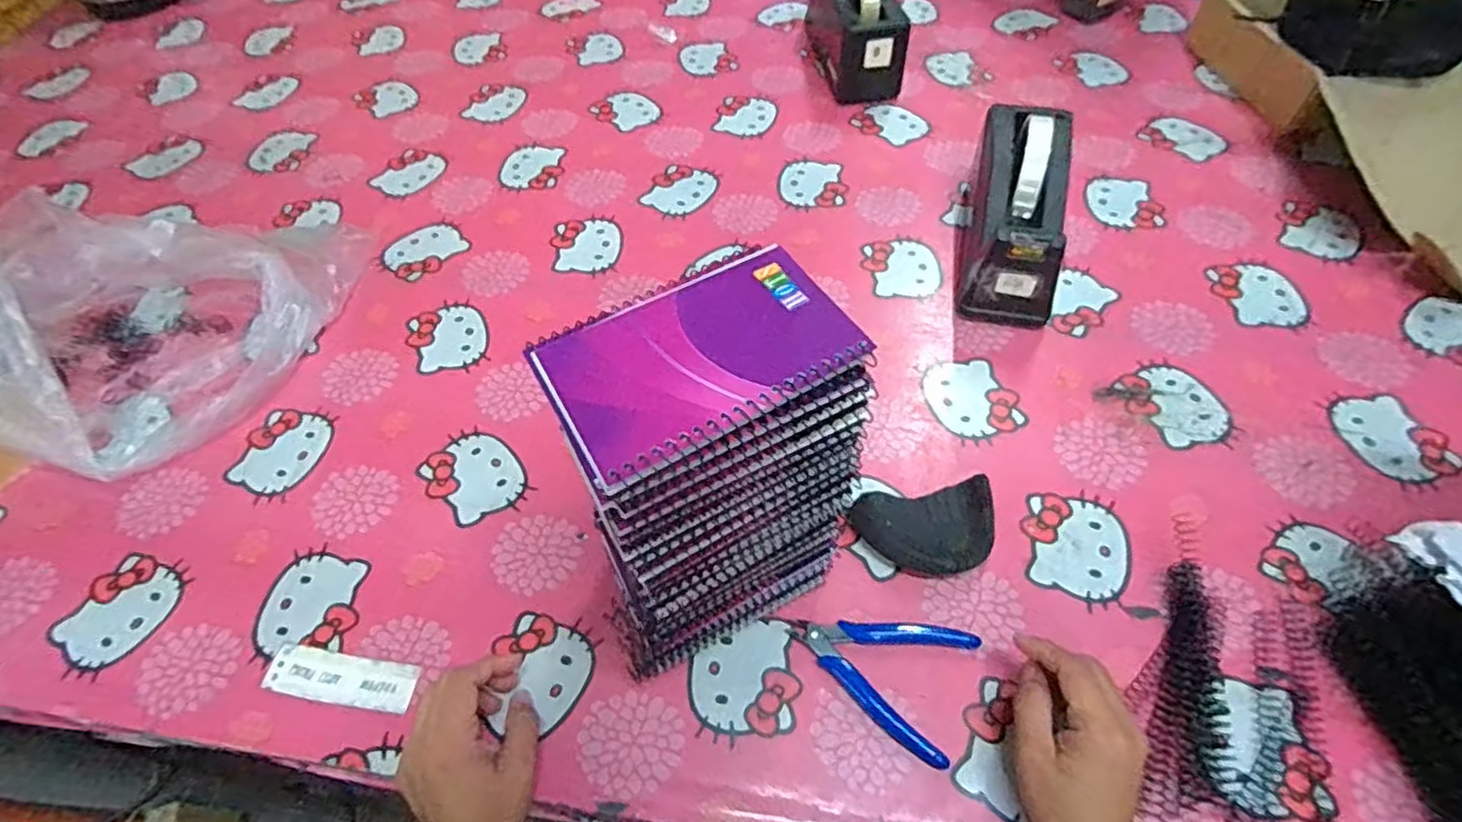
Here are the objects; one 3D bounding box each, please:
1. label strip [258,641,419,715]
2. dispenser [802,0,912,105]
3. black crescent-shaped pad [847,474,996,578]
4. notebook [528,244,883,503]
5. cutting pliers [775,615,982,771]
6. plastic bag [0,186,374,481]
[{"bbox_3d":[-0.269,0.184,0.474,0.106,0.004,0.032,7,56,8],"label":"label strip"},{"bbox_3d":[0.147,-0.477,0.832,0.083,0.117,0.201,-9,56,-3],"label":"dispenser"},{"bbox_3d":[0.144,0.087,0.504,0.101,0.024,0.062,-6,56,-2],"label":"black crescent-shaped pad"},{"bbox_3d":[-0.015,-0.027,0.309,0.131,0.007,0.085,-27,59,-15],"label":"notebook"},{"bbox_3d":[0.104,0.162,0.466,0.128,0.006,0.084,33,63,23],"label":"cutting pliers"},{"bbox_3d":[-0.506,-0.090,0.616,0.272,0.102,0.290,-6,56,-1],"label":"plastic bag"}]

